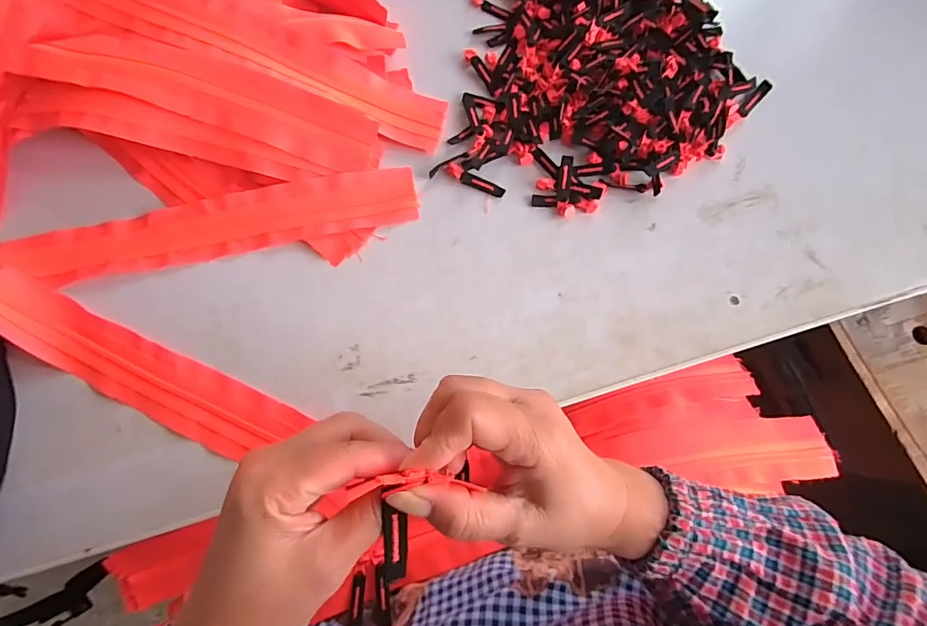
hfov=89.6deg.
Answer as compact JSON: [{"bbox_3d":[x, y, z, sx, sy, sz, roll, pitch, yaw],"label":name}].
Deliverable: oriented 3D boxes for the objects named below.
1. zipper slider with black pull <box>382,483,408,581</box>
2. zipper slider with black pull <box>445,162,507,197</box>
[{"bbox_3d":[-0.032,0.102,0.217,0.010,0.006,0.047,-1,98,1],"label":"zipper slider with black pull"},{"bbox_3d":[0.012,-0.132,0.467,0.062,0.005,0.015,29,78,8],"label":"zipper slider with black pull"}]

